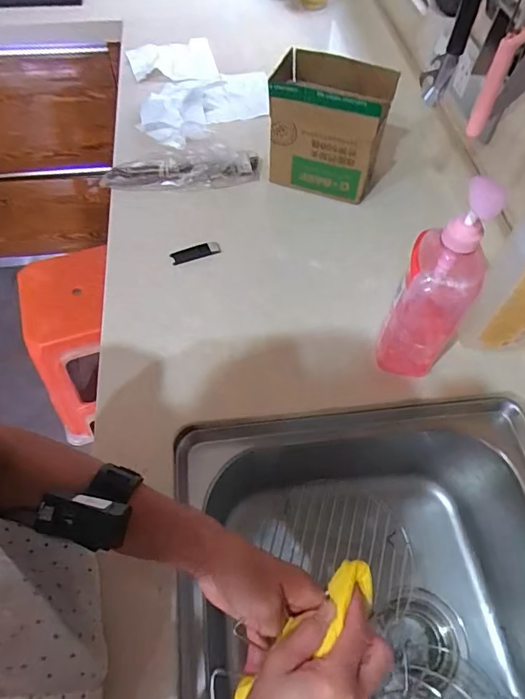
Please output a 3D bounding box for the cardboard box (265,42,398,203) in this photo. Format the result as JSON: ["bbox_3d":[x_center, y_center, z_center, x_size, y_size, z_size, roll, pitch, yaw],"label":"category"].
[{"bbox_3d":[0.101,-0.345,0.731,0.161,0.168,0.109,15,59,8],"label":"cardboard box"}]

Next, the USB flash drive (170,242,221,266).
[{"bbox_3d":[-0.101,-0.145,0.700,0.074,0.012,0.018,-18,60,-11],"label":"USB flash drive"}]

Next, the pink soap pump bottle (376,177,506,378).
[{"bbox_3d":[0.190,-0.068,0.505,0.071,0.251,0.077,21,60,12],"label":"pink soap pump bottle"}]

